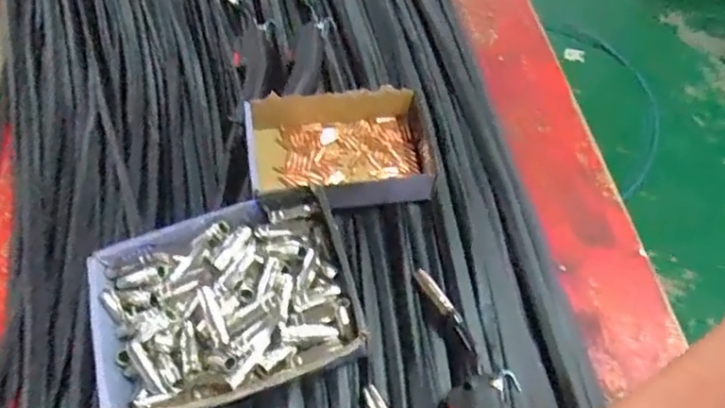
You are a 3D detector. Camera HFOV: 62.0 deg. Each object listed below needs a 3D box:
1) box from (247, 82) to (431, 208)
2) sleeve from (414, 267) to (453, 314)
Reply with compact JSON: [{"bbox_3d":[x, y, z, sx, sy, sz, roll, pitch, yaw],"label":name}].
[{"bbox_3d":[-0.025,-0.060,0.687,0.202,0.063,0.134,-9,61,-2],"label":"box"},{"bbox_3d":[0.073,0.089,0.620,0.015,0.012,0.062,-29,47,-12],"label":"sleeve"}]

